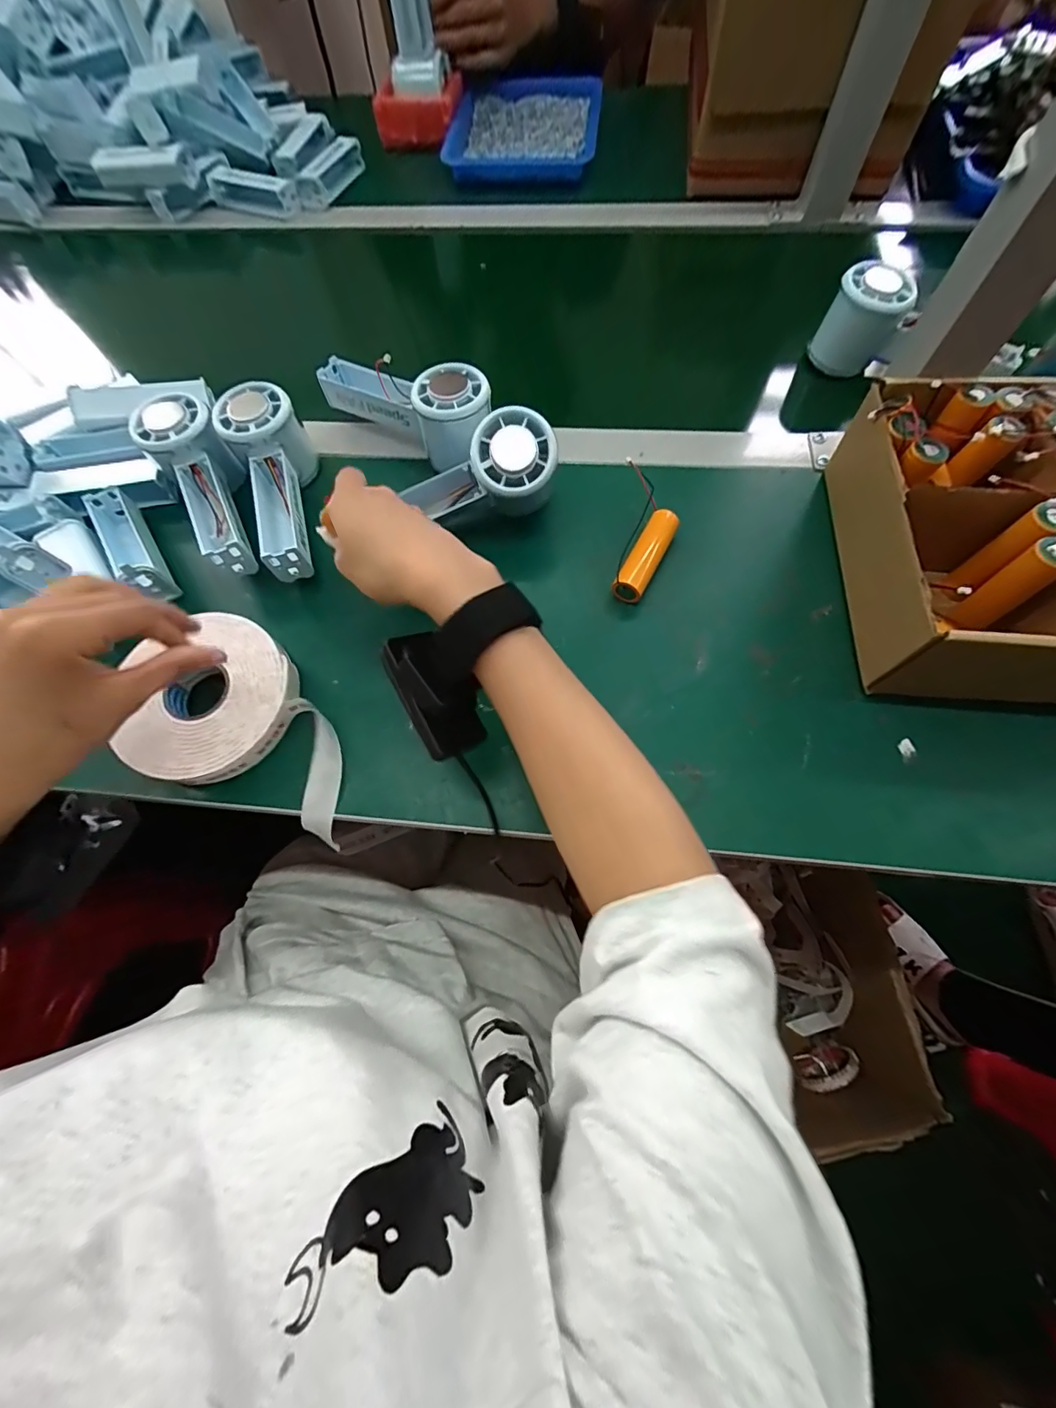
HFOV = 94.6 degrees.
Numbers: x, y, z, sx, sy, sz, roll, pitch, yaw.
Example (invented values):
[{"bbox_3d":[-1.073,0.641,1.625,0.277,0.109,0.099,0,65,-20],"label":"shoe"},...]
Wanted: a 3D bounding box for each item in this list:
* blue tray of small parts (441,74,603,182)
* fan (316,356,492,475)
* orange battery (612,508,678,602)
[{"bbox_3d":[-0.002,-0.698,0.593,0.171,0.030,0.210,5,69,5],"label":"blue tray of small parts"},{"bbox_3d":[-0.097,-0.245,0.396,0.155,0.059,0.053,31,73,14],"label":"fan"},{"bbox_3d":[0.085,-0.105,0.353,0.020,0.023,0.073,27,72,13],"label":"orange battery"}]

